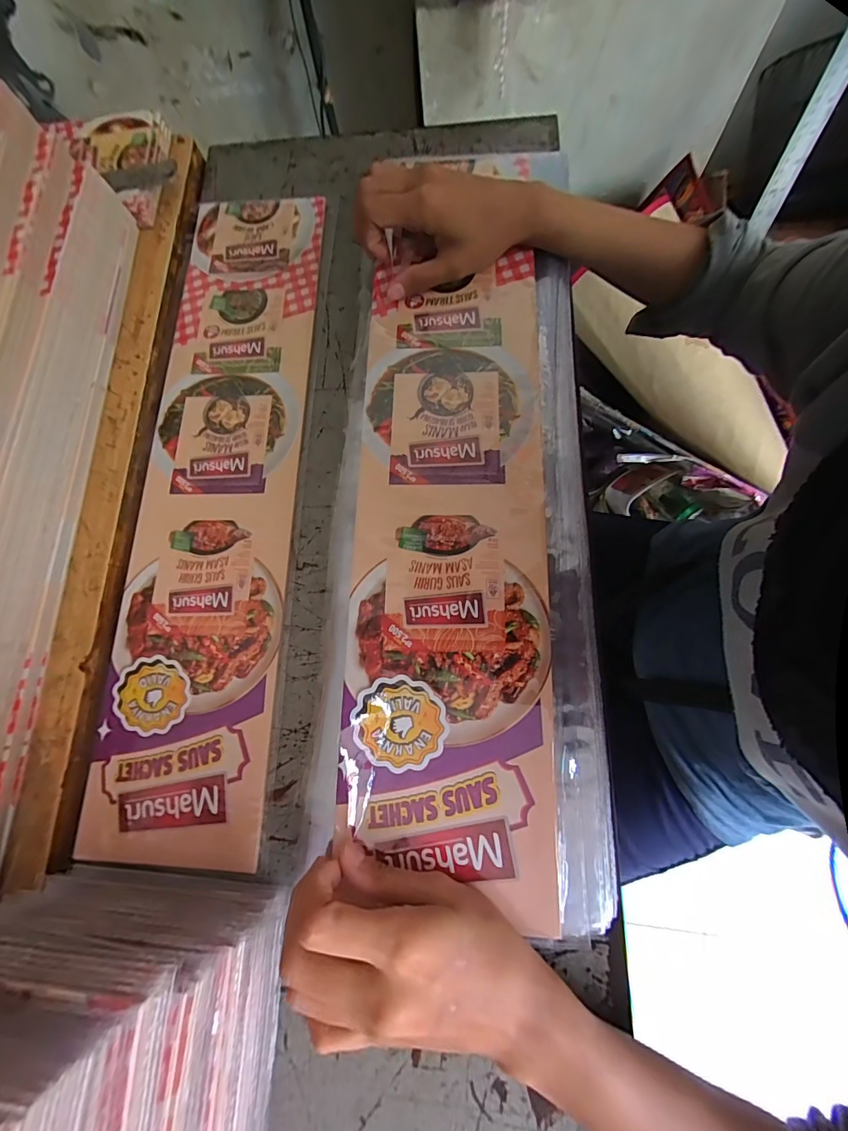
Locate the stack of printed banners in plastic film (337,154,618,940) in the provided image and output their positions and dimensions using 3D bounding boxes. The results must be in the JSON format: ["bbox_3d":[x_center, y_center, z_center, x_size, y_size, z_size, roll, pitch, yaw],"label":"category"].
[{"bbox_3d":[0.029,-0.015,0.277,0.159,0.021,0.425,0,78,1],"label":"stack of printed banners in plastic film"}]

